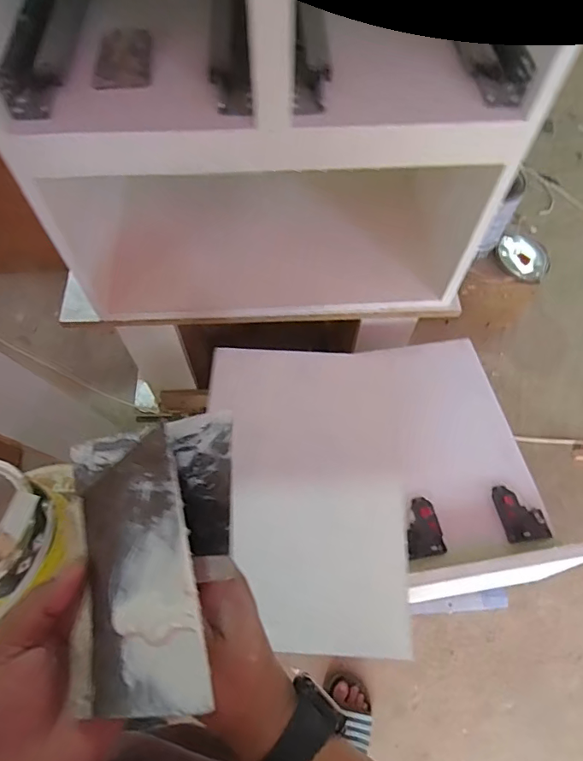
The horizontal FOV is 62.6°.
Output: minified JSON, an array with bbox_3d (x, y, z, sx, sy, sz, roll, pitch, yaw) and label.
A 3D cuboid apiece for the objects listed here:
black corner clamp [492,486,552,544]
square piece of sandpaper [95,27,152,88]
[{"bbox_3d":[0.362,0.204,0.749,0.069,0.039,0.088,-8,62,-2],"label":"black corner clamp"},{"bbox_3d":[-0.209,-0.404,0.601,0.064,0.006,0.103,0,72,-12],"label":"square piece of sandpaper"}]

